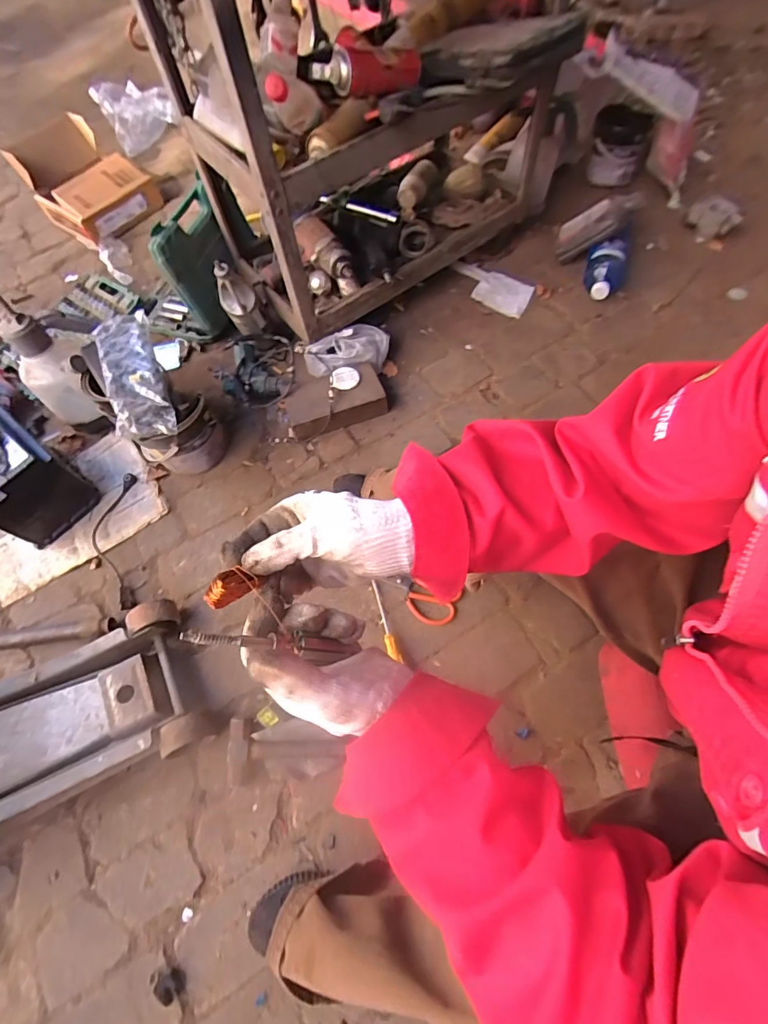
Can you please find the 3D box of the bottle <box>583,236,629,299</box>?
[{"bbox_3d":[0.614,-0.669,1.261,0.108,0.098,0.163,16,67,9],"label":"bottle"}]

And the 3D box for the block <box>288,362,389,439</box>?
[{"bbox_3d":[-0.116,-0.263,1.083,0.231,0.061,0.121,-19,66,-7],"label":"block"}]

